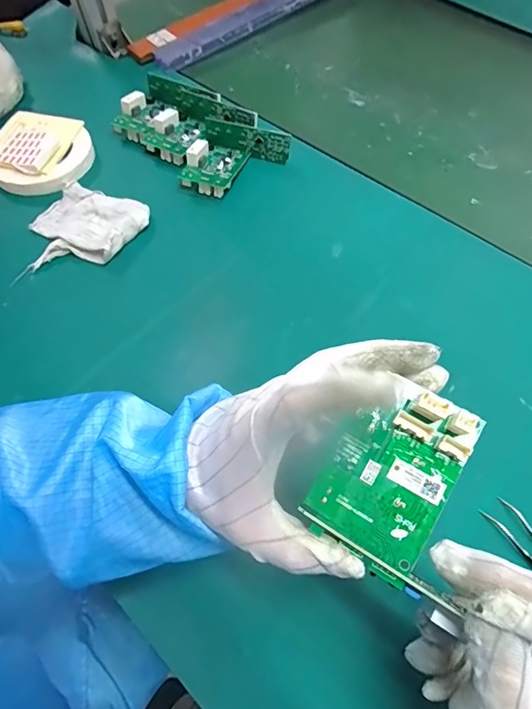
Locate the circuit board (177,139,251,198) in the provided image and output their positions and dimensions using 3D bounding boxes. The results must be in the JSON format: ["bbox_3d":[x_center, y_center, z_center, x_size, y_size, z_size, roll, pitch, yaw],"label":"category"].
[{"bbox_3d":[-0.057,-0.213,0.487,0.051,0.032,0.076,20,62,9],"label":"circuit board"}]

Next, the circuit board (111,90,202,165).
[{"bbox_3d":[-0.125,-0.268,0.517,0.106,0.028,0.059,34,65,16],"label":"circuit board"}]

